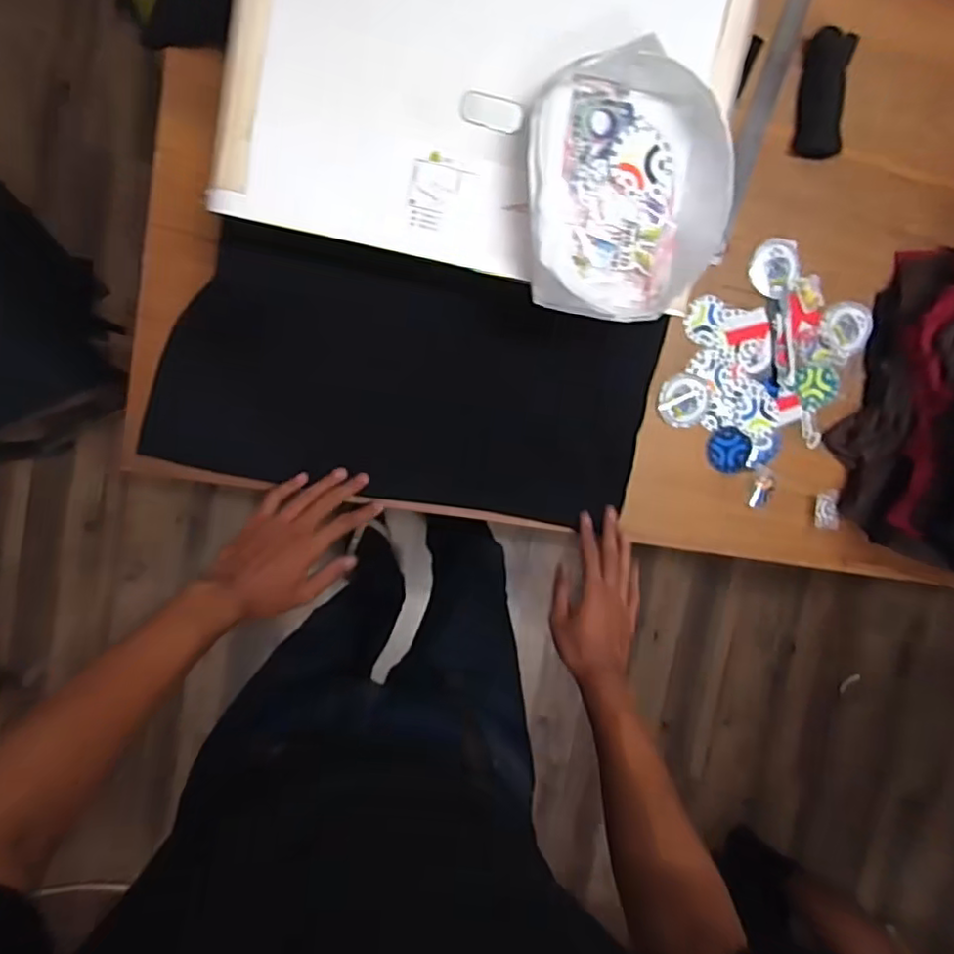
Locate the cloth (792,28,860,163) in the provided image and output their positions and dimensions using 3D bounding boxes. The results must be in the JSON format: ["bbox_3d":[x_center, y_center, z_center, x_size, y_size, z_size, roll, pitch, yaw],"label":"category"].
[{"bbox_3d":[0.380,-0.418,0.679,0.046,0.028,0.123,-1,97,-9],"label":"cloth"}]

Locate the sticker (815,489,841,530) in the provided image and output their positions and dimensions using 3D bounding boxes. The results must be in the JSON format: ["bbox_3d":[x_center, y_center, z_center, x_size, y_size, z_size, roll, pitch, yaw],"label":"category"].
[{"bbox_3d":[0.424,0.039,0.752,0.032,0.006,0.048,-1,97,-9],"label":"sticker"}]

